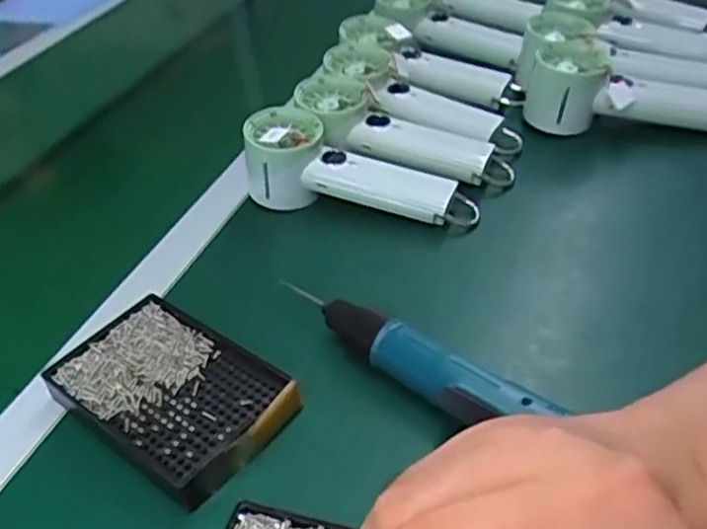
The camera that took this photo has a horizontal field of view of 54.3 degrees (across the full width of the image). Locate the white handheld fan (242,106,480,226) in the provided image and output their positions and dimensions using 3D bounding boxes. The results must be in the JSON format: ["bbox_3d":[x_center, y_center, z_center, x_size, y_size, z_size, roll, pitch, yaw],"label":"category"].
[{"bbox_3d":[0.003,-0.068,0.556,0.189,0.057,0.059,18,45,8],"label":"white handheld fan"}]

